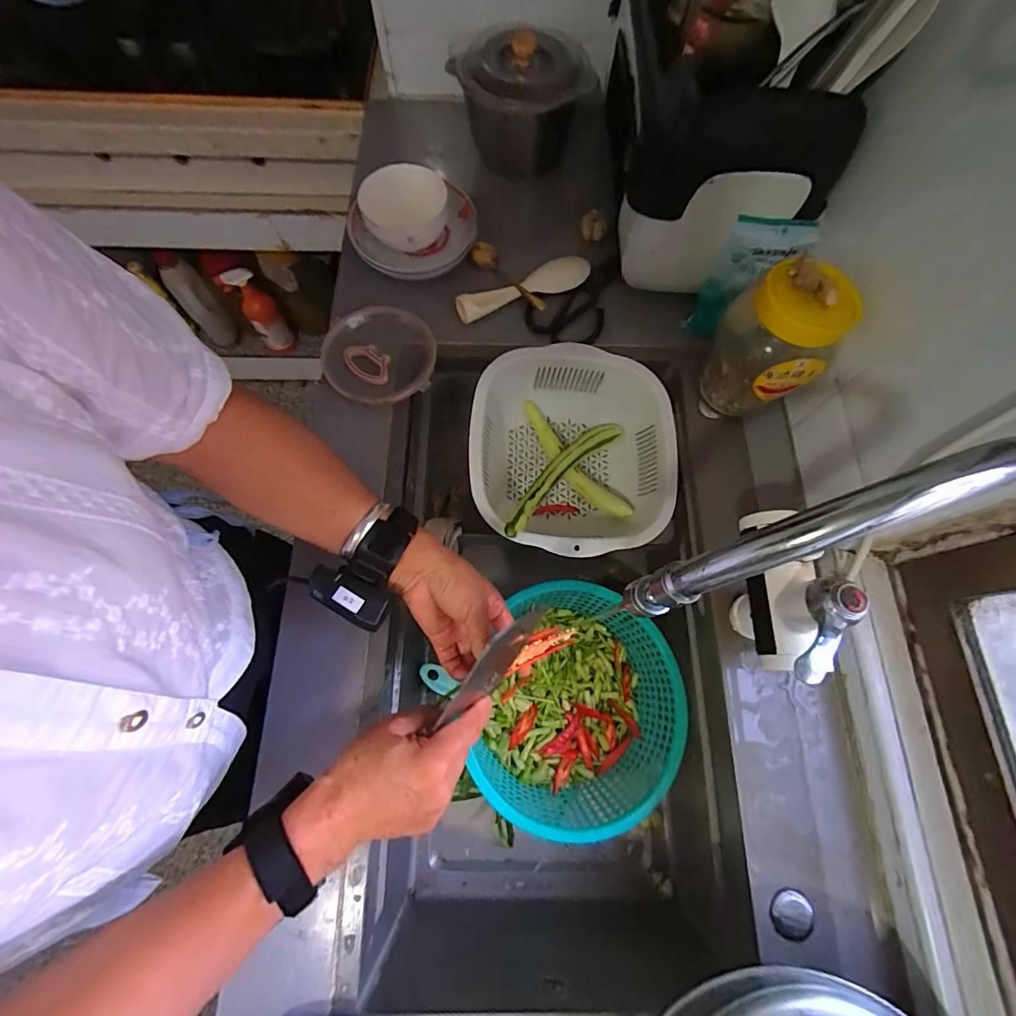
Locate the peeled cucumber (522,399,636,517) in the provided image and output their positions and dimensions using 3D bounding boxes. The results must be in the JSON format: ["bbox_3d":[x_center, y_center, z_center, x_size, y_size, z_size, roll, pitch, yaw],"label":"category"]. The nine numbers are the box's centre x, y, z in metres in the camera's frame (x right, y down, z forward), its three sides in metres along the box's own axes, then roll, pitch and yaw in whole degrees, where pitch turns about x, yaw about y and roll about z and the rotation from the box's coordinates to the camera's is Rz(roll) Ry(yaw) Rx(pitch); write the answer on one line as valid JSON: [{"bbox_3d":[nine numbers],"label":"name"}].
[{"bbox_3d":[0.090,-0.062,0.643,0.034,0.032,0.210,-37,76,-12],"label":"peeled cucumber"}]

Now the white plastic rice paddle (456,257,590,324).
[{"bbox_3d":[0.021,-0.297,0.609,0.189,0.025,0.042,-23,73,-8],"label":"white plastic rice paddle"}]

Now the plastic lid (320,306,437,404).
[{"bbox_3d":[-0.167,-0.200,0.580,0.140,0.021,0.138,0,71,-1],"label":"plastic lid"}]

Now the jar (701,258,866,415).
[{"bbox_3d":[0.291,-0.180,0.499,0.096,0.154,0.095,0,71,-1],"label":"jar"}]

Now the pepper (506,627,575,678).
[{"bbox_3d":[0.030,0.138,0.448,0.080,0.009,0.025,-26,74,-20],"label":"pepper"}]

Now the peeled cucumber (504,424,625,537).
[{"bbox_3d":[0.070,-0.046,0.578,0.039,0.030,0.258,39,55,11],"label":"peeled cucumber"}]

